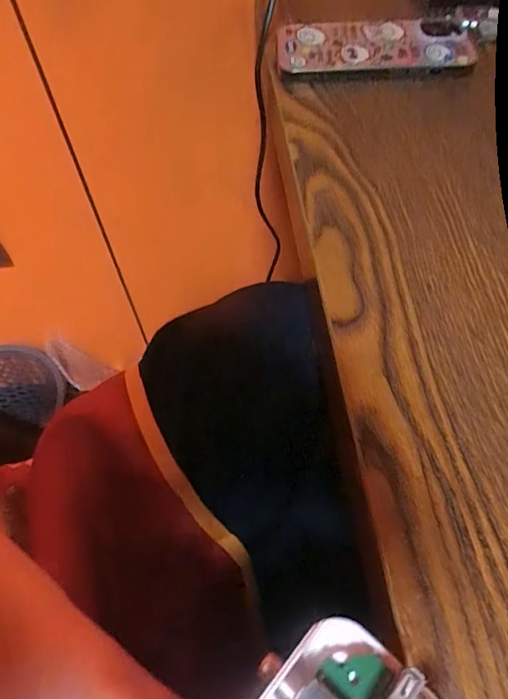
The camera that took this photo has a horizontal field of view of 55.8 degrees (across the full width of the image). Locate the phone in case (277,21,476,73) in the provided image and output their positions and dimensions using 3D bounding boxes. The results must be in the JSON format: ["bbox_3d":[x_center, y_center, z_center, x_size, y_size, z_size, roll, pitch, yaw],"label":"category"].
[{"bbox_3d":[0.085,-0.212,0.342,0.133,0.018,0.055,-1,57,-2],"label":"phone in case"}]

